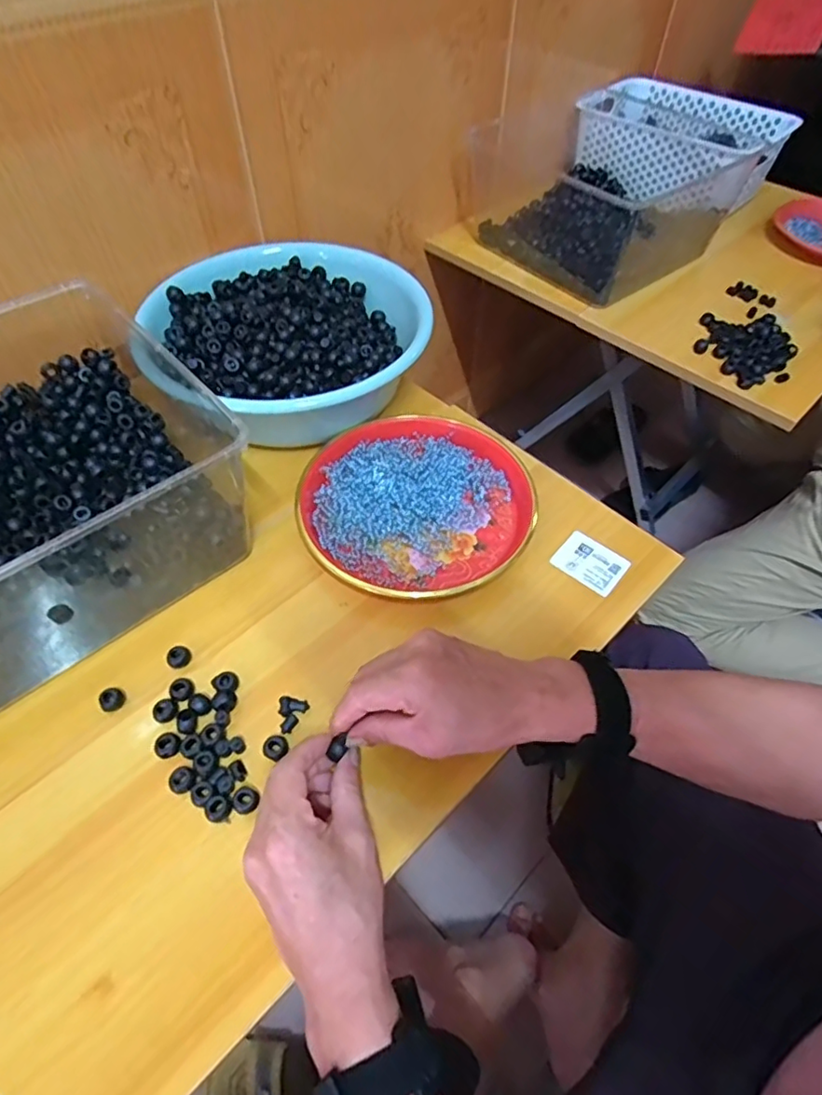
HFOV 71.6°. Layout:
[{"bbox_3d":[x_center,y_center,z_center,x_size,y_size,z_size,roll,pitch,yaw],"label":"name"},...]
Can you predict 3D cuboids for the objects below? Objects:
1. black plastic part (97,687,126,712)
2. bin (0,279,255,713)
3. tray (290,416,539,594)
[{"bbox_3d":[-0.230,0.117,0.439,0.016,0.012,0.017,0,54,0],"label":"black plastic part"},{"bbox_3d":[-0.318,-0.063,0.476,0.271,0.145,0.301,-38,63,-25],"label":"bin"},{"bbox_3d":[0.003,-0.045,0.548,0.218,0.033,0.205,0,54,0],"label":"tray"}]

